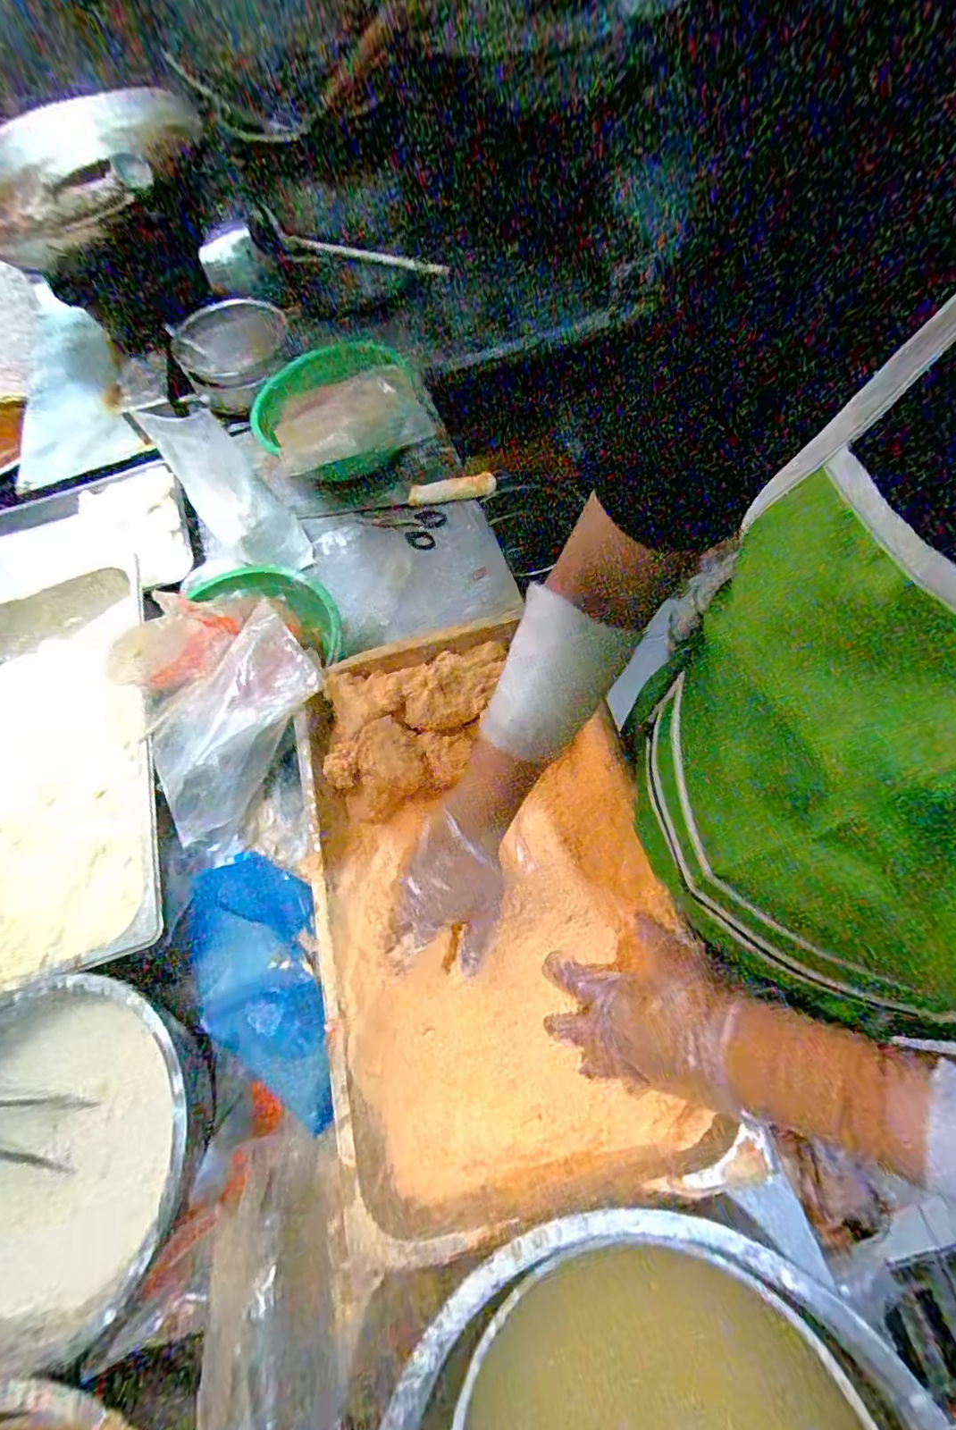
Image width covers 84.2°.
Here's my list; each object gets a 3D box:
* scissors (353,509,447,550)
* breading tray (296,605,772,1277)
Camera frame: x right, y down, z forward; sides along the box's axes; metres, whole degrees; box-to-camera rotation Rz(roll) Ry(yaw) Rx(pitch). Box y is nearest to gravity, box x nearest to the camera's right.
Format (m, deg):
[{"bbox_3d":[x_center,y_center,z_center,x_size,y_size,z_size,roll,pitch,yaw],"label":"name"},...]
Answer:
[{"bbox_3d":[-0.126,-0.298,0.825,0.152,0.015,0.062,22,72,26],"label":"scissors"},{"bbox_3d":[-0.001,0.150,0.533,0.306,0.132,0.531,-15,71,-3],"label":"breading tray"}]

